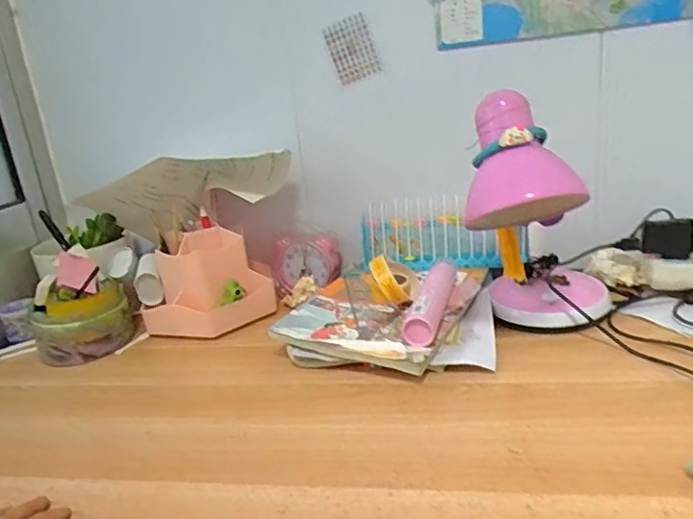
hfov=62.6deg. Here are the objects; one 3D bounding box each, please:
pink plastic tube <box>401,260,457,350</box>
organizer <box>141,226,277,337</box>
[{"bbox_3d":[0.100,0.042,0.660,0.032,0.031,0.176,-1,20,20],"label":"pink plastic tube"},{"bbox_3d":[-0.189,0.034,0.764,0.174,0.122,0.084,-13,19,-14],"label":"organizer"}]

